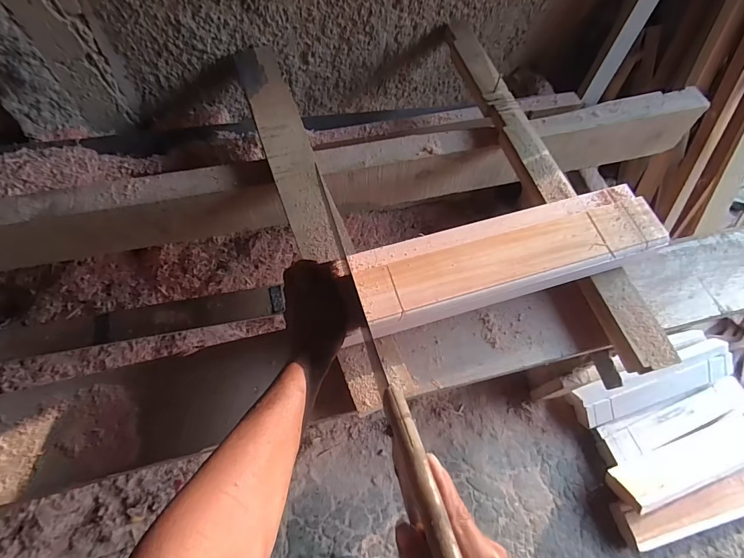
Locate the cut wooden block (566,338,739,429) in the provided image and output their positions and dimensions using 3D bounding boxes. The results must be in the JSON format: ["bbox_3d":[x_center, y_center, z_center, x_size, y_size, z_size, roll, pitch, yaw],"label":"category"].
[{"bbox_3d":[0.842,0.307,1.137,0.494,0.064,0.125,-16,63,-10],"label":"cut wooden block"}]

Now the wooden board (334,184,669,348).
[{"bbox_3d":[0.182,-0.033,0.528,0.443,0.022,0.119,-16,63,-7],"label":"wooden board"}]

